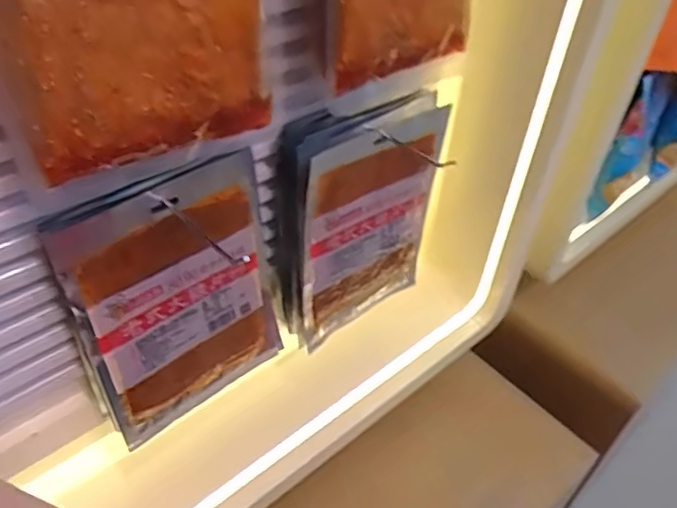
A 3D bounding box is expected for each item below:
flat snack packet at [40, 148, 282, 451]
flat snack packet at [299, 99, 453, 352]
[{"bbox_3d":[-0.136,0.044,0.519,0.173,0.242,0.016,-31,47,-33],"label":"flat snack packet"},{"bbox_3d":[0.035,-0.024,0.606,0.175,0.232,0.014,-30,52,-31],"label":"flat snack packet"}]

